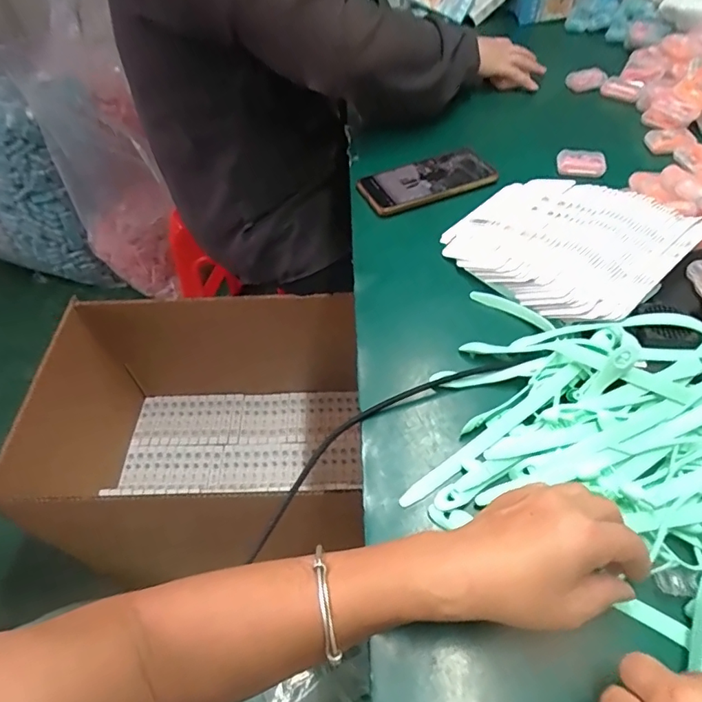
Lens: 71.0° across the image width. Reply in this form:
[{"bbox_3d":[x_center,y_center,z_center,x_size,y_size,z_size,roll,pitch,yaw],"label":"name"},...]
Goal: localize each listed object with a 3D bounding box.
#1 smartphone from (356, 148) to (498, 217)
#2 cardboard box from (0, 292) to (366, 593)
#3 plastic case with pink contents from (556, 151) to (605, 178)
[{"bbox_3d":[0.092,-0.208,0.595,0.164,0.011,0.071,-19,54,-12],"label":"smartphone"},{"bbox_3d":[-0.224,0.146,0.836,0.464,0.333,0.370,1,53,3],"label":"cardboard box"},{"bbox_3d":[0.284,-0.231,0.607,0.056,0.019,0.024,10,54,10],"label":"plastic case with pink contents"}]

